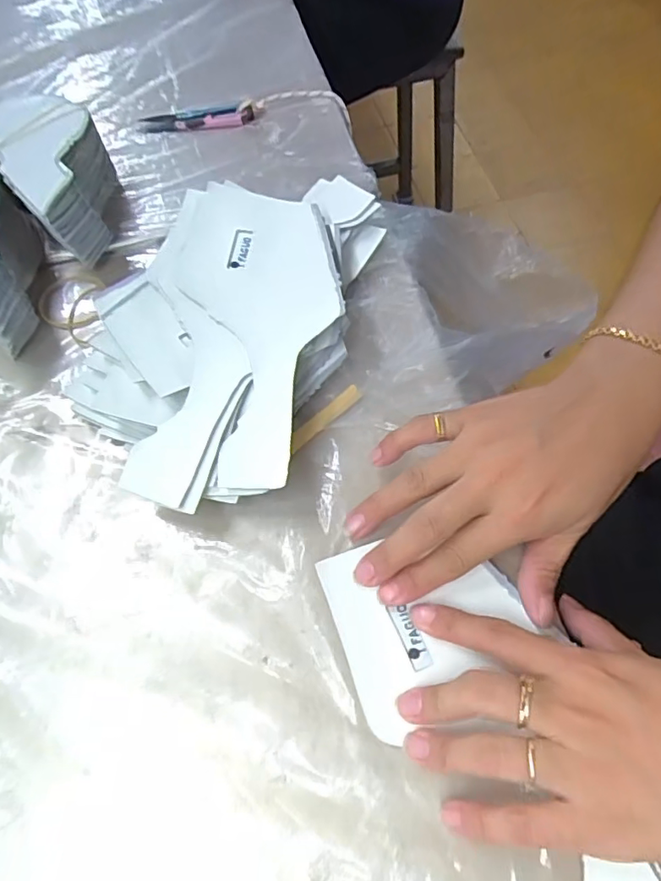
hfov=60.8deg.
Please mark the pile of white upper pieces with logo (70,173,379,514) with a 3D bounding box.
[{"bbox_3d":[-0.063,-0.087,0.367,0.151,0.041,0.269,17,65,12],"label":"pile of white upper pieces with logo"}]

